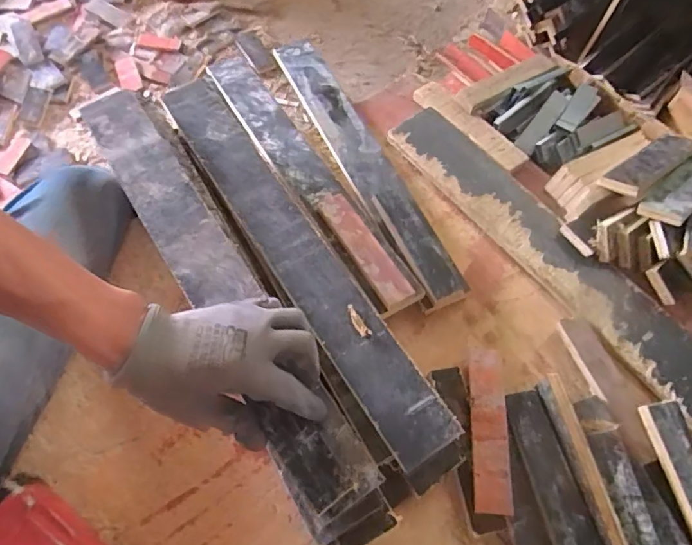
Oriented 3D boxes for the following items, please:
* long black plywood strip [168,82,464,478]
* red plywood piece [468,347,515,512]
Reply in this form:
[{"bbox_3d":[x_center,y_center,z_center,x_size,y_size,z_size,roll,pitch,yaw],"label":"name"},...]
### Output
[{"bbox_3d":[-0.061,-0.030,0.537,0.065,0.014,0.495,-28,69,-17],"label":"long black plywood strip"},{"bbox_3d":[0.145,0.157,0.519,0.036,0.010,0.159,1,61,8],"label":"red plywood piece"}]

